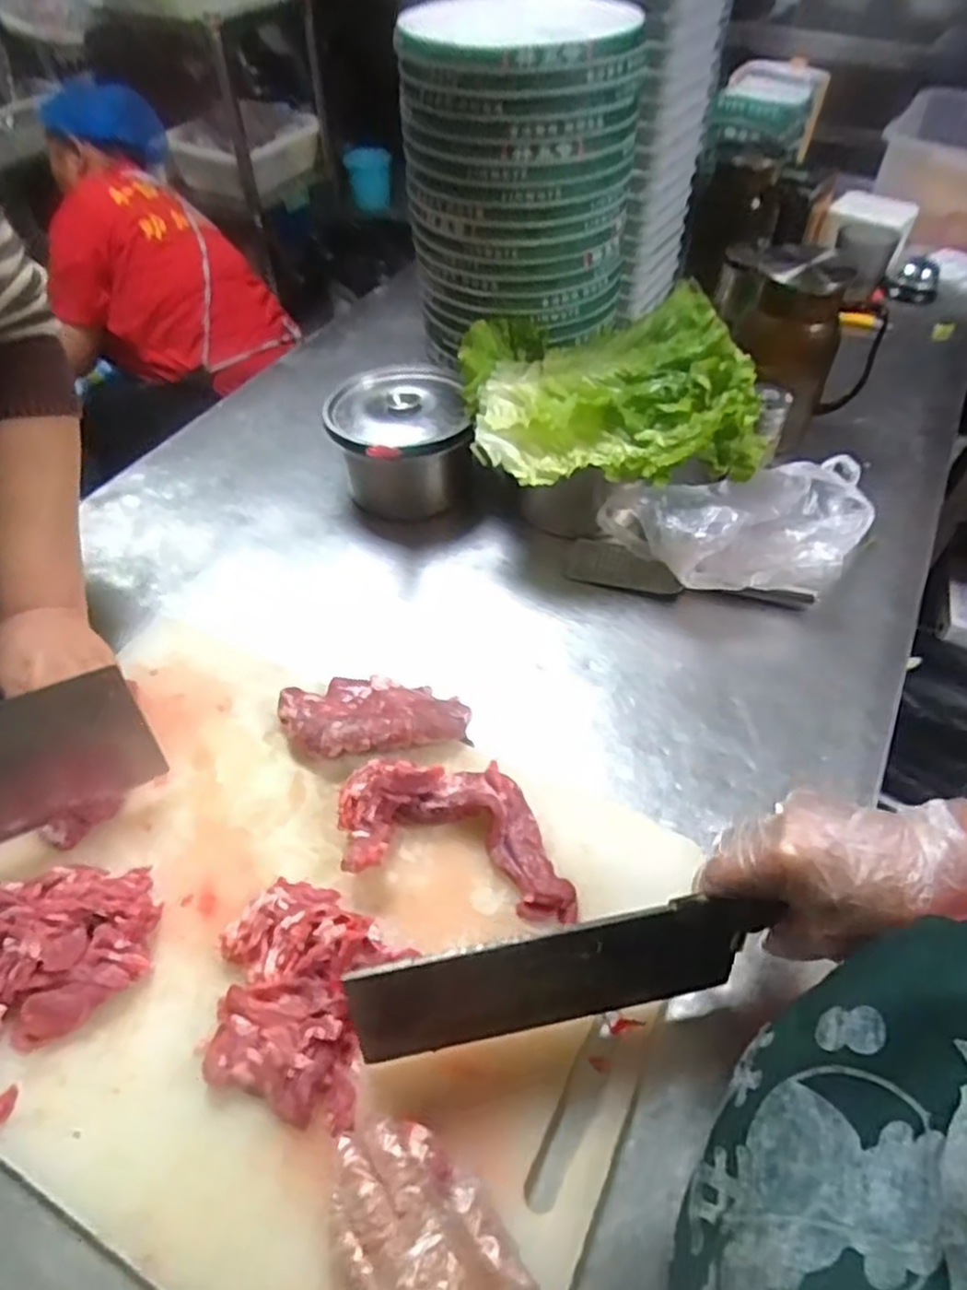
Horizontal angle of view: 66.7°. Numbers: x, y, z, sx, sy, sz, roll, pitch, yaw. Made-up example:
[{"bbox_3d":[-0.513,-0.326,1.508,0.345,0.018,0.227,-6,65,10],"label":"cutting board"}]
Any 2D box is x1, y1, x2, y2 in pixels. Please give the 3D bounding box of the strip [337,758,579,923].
[{"bbox_3d":[-0.016,0.119,0.469,0.156,0.039,0.085,9,50,6],"label":"strip"}]

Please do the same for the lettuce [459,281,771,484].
[{"bbox_3d":[0.110,-0.227,0.629,0.248,0.082,0.223,-4,51,-3],"label":"lettuce"}]

